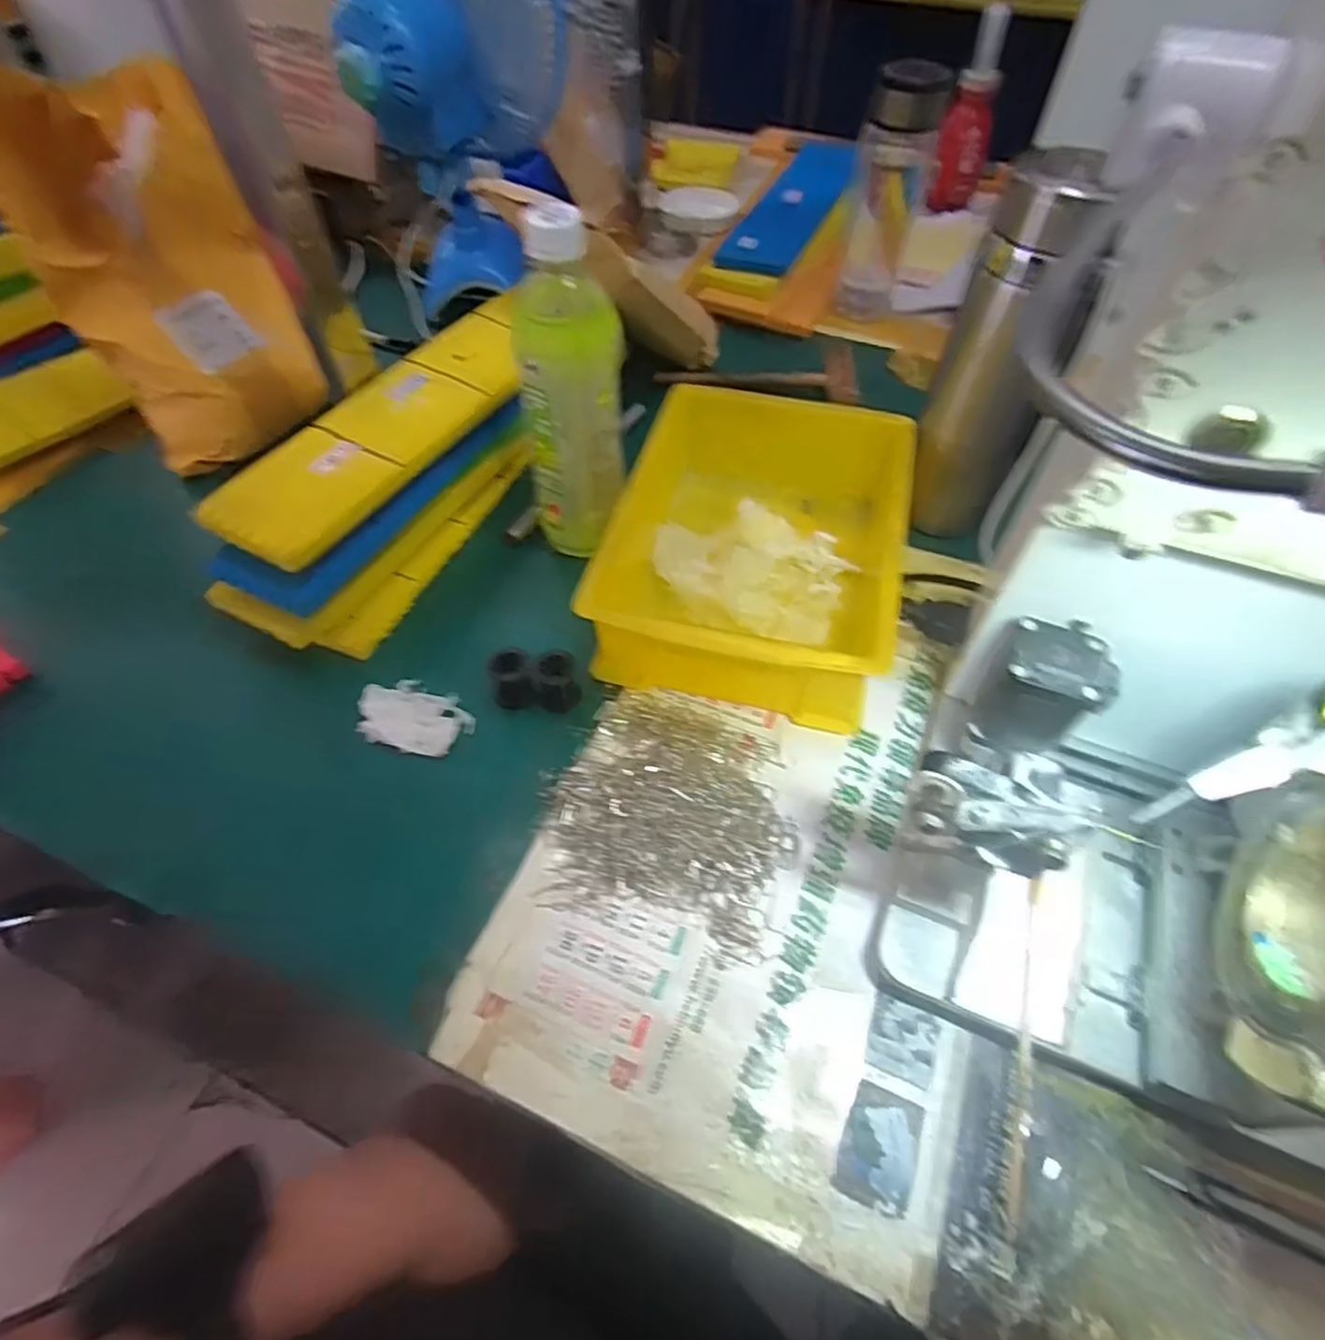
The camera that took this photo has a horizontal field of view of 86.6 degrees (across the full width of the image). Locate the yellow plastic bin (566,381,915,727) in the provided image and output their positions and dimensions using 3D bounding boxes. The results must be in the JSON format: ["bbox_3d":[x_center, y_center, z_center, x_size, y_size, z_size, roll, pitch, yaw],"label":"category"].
[{"bbox_3d":[0.064,-0.089,0.482,0.177,0.075,0.233,12,55,8],"label":"yellow plastic bin"}]

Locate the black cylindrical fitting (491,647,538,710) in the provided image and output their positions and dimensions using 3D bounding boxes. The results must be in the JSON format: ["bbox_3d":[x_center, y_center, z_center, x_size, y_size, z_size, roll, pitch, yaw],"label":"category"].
[{"bbox_3d":[-0.093,0.005,0.439,0.025,0.032,0.025,0,54,0],"label":"black cylindrical fitting"}]

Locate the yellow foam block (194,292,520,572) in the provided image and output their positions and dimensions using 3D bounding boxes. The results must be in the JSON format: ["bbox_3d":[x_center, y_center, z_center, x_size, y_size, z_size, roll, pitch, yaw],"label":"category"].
[{"bbox_3d":[-0.175,-0.178,0.490,0.085,0.025,0.301,20,57,14],"label":"yellow foam block"}]

